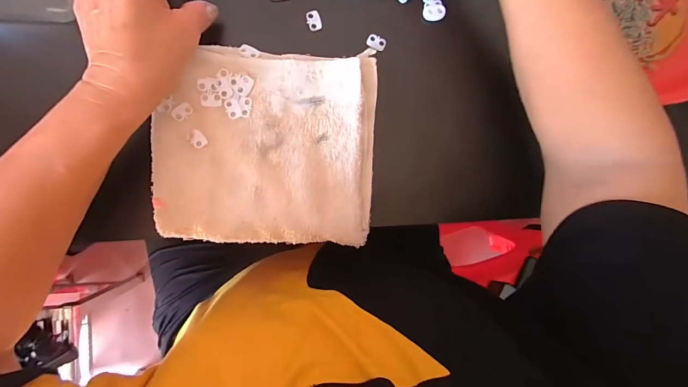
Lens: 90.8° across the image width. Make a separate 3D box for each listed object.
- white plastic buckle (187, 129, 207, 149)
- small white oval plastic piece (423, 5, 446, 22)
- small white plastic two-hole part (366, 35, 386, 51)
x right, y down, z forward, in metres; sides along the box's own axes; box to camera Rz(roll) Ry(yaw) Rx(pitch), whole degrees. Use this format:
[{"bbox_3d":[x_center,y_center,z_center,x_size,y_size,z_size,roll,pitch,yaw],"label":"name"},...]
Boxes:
[{"bbox_3d":[-0.130,-0.049,0.301,0.013,0.004,0.018,-45,95,-5],"label":"white plastic buckle"},{"bbox_3d":[0.090,-0.181,0.340,0.022,0.005,0.016,0,90,-7],"label":"small white oval plastic piece"},{"bbox_3d":[0.032,-0.149,0.337,0.019,0.004,0.013,18,88,-6],"label":"small white plastic two-hole part"}]

